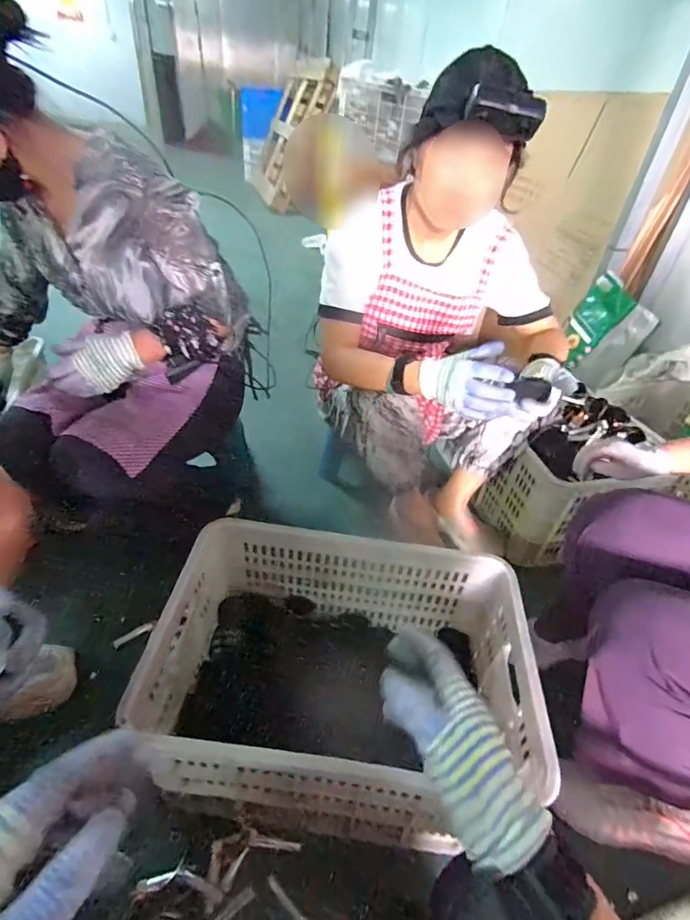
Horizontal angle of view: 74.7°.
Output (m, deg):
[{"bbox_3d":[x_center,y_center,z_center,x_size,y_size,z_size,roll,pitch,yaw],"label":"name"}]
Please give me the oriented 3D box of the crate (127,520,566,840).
[{"bbox_3d":[-0.006,0.327,0.717,0.511,0.250,0.350,9,40,2],"label":"crate"}]

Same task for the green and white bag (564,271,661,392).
[{"bbox_3d":[0.776,-0.382,1.362,0.221,0.290,0.083,39,31,18],"label":"green and white bag"}]

